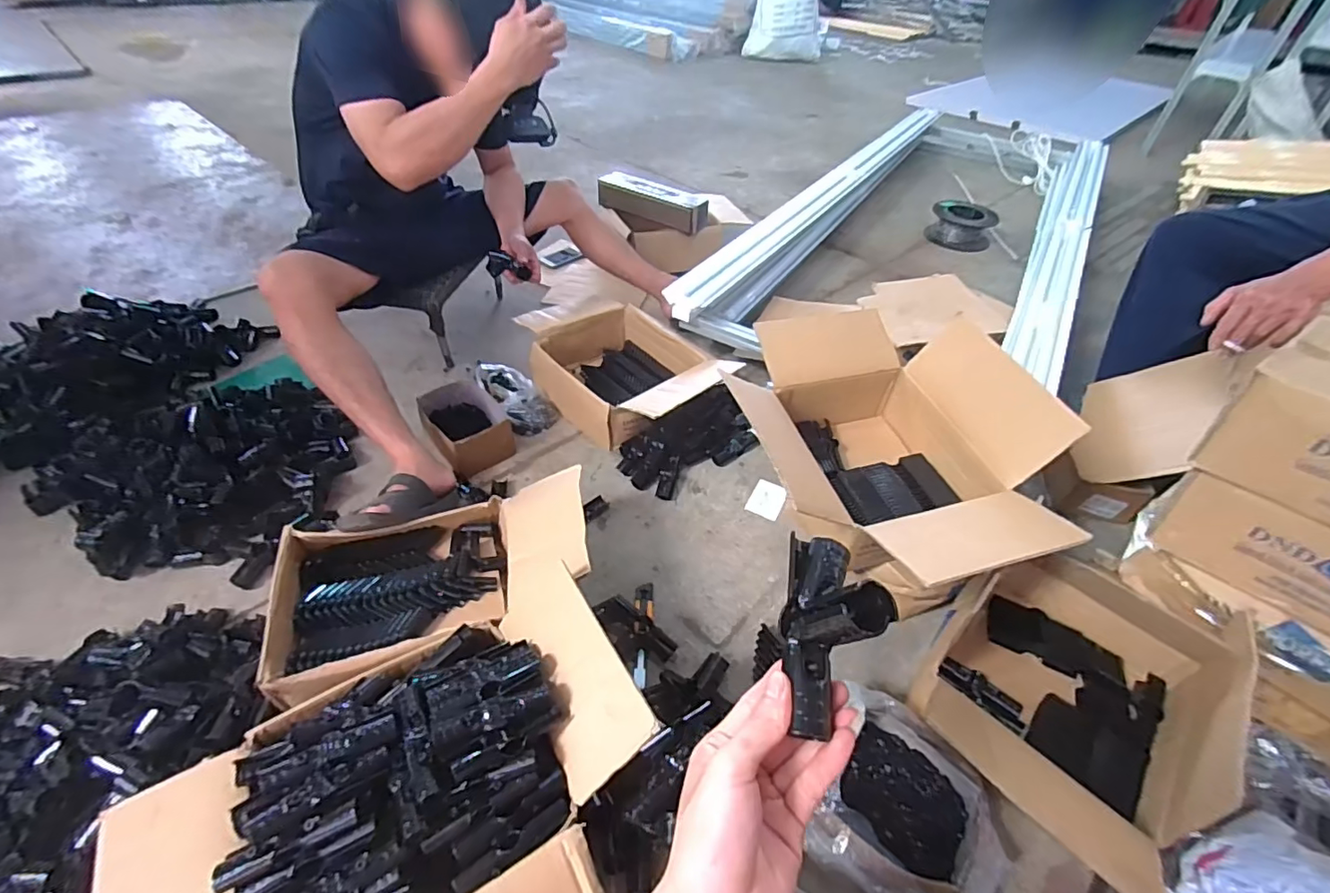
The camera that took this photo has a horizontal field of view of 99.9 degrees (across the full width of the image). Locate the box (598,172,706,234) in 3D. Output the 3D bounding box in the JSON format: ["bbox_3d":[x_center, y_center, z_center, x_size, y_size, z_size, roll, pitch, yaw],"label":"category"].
[{"bbox_3d":[-0.049,-0.792,1.814,0.398,0.096,0.112,26,47,20],"label":"box"}]

